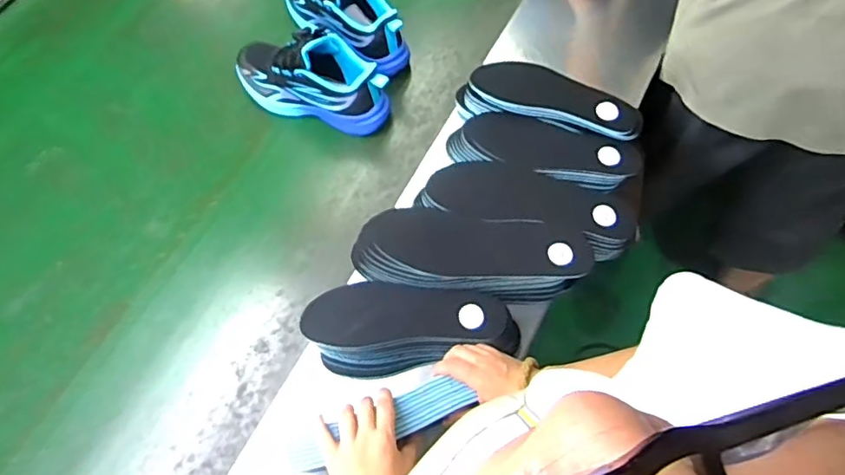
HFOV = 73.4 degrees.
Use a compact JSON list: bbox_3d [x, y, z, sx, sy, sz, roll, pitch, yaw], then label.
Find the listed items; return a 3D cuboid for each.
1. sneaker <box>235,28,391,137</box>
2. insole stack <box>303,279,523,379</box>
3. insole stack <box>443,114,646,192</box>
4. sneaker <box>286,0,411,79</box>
[{"bbox_3d":[-0.164,-0.234,0.818,0.238,0.124,0.091,18,68,10],"label":"sneaker"},{"bbox_3d":[-0.013,0.102,0.667,0.245,0.041,0.103,-5,66,0],"label":"insole stack"},{"bbox_3d":[0.163,-0.116,0.763,0.250,0.046,0.083,14,67,8],"label":"insole stack"},{"bbox_3d":[-0.120,-0.352,0.866,0.246,0.139,0.091,36,72,16],"label":"sneaker"}]

